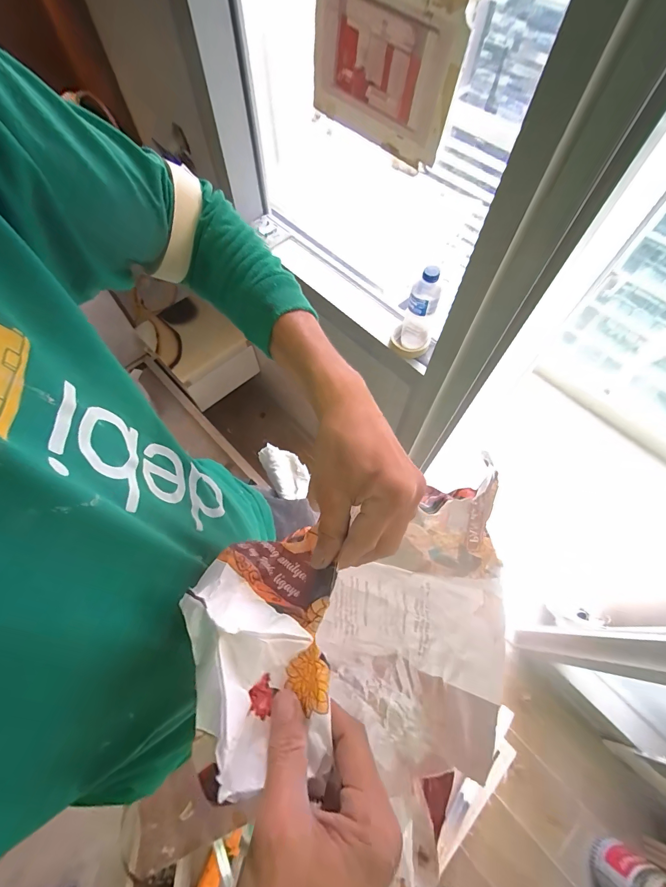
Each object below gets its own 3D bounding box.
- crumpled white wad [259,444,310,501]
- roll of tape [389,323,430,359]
[{"bbox_3d":[-0.087,0.051,0.659,0.064,0.028,0.115,-29,68,-14],"label":"crumpled white wad"},{"bbox_3d":[0.182,-0.242,0.845,0.091,0.036,0.074,34,68,15],"label":"roll of tape"}]

